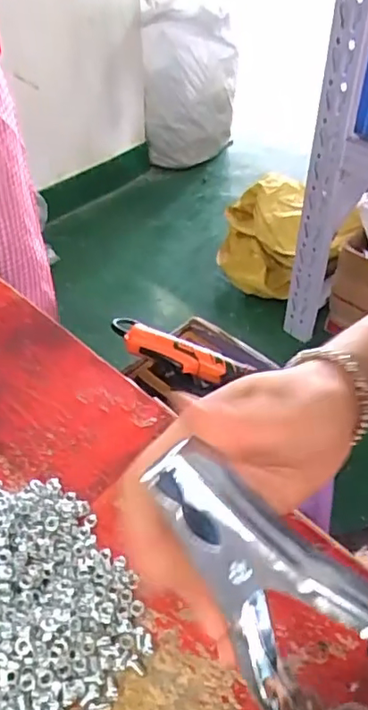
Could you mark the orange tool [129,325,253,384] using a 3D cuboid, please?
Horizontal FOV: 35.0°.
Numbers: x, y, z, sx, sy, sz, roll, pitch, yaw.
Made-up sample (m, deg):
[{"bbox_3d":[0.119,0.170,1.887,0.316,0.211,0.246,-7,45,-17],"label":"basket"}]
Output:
[{"bbox_3d":[-0.003,-0.001,0.797,0.172,0.033,0.040,22,50,20],"label":"orange tool"}]

